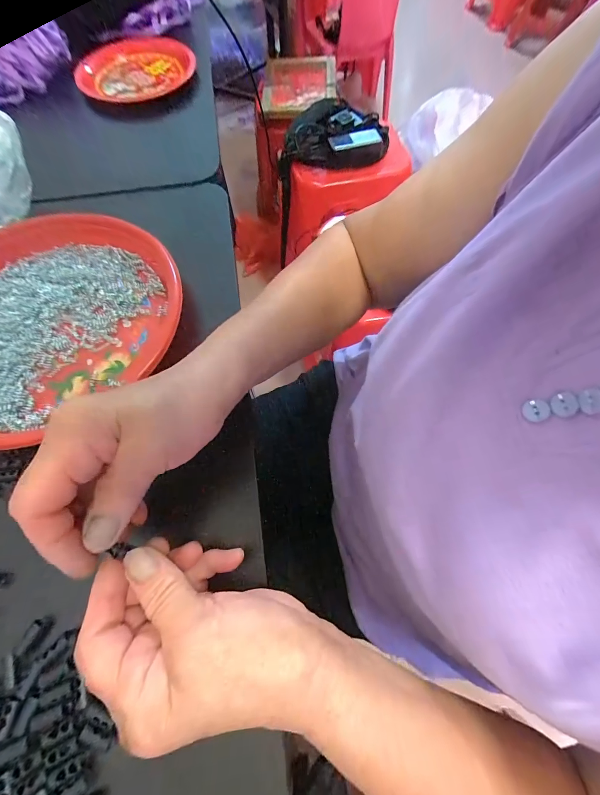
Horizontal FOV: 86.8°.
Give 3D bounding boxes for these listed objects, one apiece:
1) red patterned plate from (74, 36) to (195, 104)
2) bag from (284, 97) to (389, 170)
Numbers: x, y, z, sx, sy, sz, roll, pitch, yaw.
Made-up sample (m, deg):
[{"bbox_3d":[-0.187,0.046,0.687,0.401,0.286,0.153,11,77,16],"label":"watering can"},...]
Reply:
[{"bbox_3d":[-0.235,-0.468,0.445,0.151,0.030,0.142,0,67,1],"label":"red patterned plate"},{"bbox_3d":[0.097,-0.688,0.832,0.282,0.075,0.184,-16,68,-6],"label":"bag"}]

